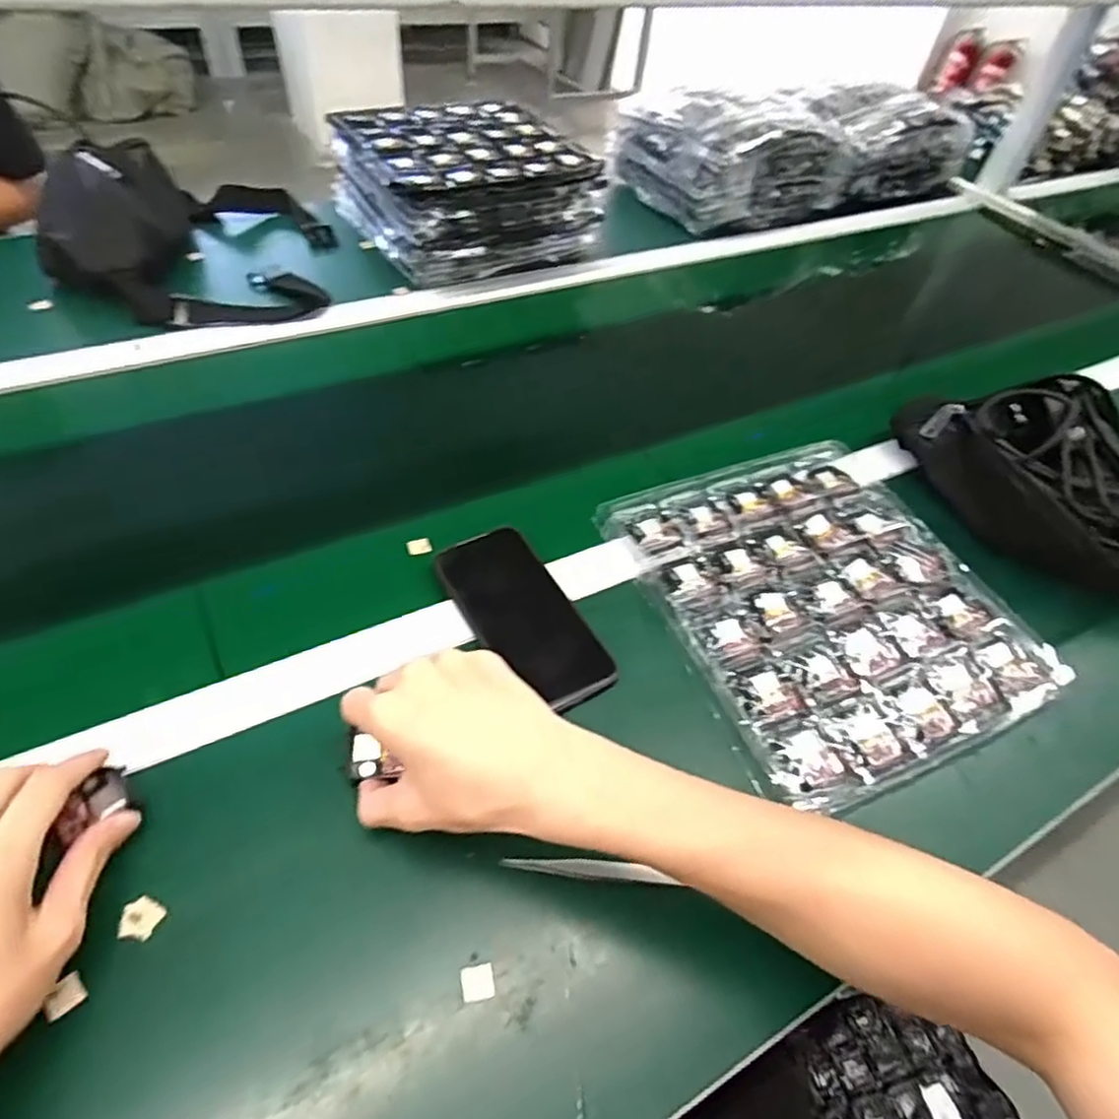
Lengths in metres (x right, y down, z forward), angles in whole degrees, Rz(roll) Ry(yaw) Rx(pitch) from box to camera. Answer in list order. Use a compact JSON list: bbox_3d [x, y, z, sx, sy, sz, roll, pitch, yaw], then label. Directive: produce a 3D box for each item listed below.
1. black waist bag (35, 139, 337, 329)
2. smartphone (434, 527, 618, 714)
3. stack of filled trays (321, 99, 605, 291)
[{"bbox_3d":[-0.425,-0.388,0.774,0.282,0.111,0.312,-9,52,-15],"label":"black waist bag"},{"bbox_3d":[-0.028,0.042,0.506,0.075,0.012,0.157,-26,64,-18],"label":"smartphone"},{"bbox_3d":[-0.127,-0.495,0.881,0.274,0.112,0.273,-21,56,-23],"label":"stack of filled trays"}]

